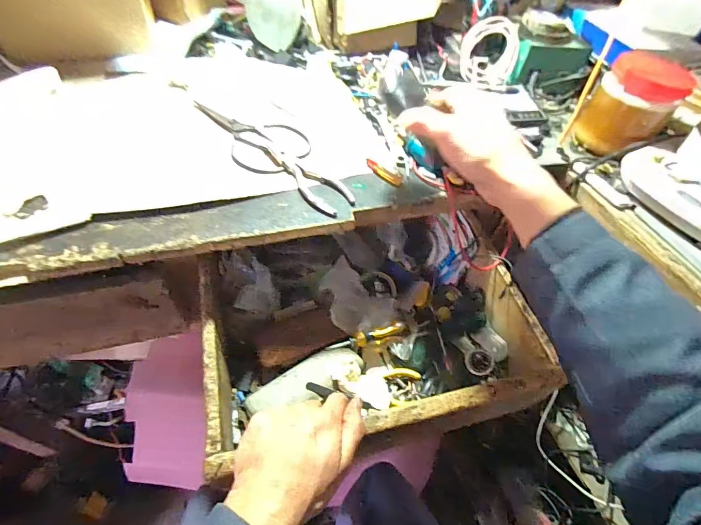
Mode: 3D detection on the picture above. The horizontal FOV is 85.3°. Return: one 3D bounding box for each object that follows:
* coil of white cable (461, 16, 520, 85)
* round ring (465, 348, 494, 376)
[{"bbox_3d":[0.224,-0.341,0.617,0.084,0.097,0.033,15,13,7],"label":"coil of white cable"},{"bbox_3d":[0.172,0.133,0.510,0.036,0.017,0.037,3,51,-4],"label":"round ring"}]

